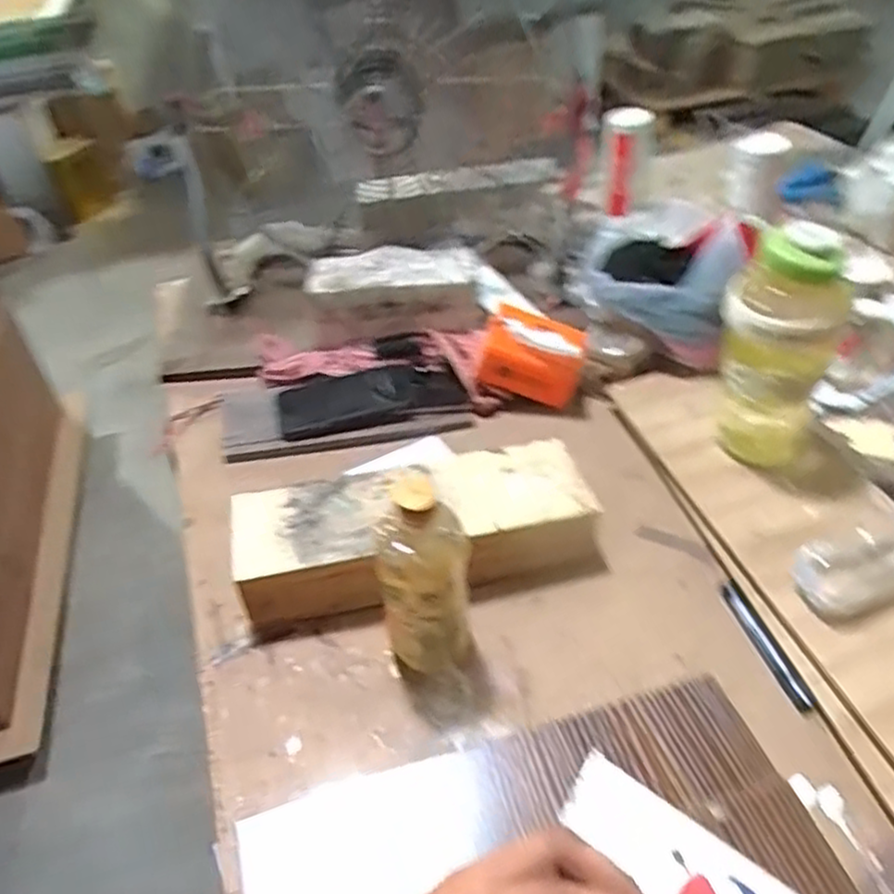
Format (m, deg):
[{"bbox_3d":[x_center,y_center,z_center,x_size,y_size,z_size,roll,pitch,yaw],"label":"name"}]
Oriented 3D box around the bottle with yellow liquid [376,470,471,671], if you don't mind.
[{"bbox_3d":[-0.018,0.114,0.590,0.070,0.191,0.054,2,44,7],"label":"bottle with yellow liquid"}]

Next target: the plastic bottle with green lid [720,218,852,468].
[{"bbox_3d":[0.319,-0.097,0.713,0.099,0.254,0.080,14,47,19],"label":"plastic bottle with green lid"}]

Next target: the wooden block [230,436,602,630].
[{"bbox_3d":[-0.030,0.075,0.705,0.336,0.072,0.118,-13,44,-8],"label":"wooden block"}]

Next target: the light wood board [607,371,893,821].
[{"bbox_3d":[0.346,0.079,0.690,0.178,0.031,0.510,-21,43,0],"label":"light wood board"}]

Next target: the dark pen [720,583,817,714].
[{"bbox_3d":[0.277,0.170,0.632,0.018,0.010,0.127,-13,44,-8],"label":"dark pen"}]

